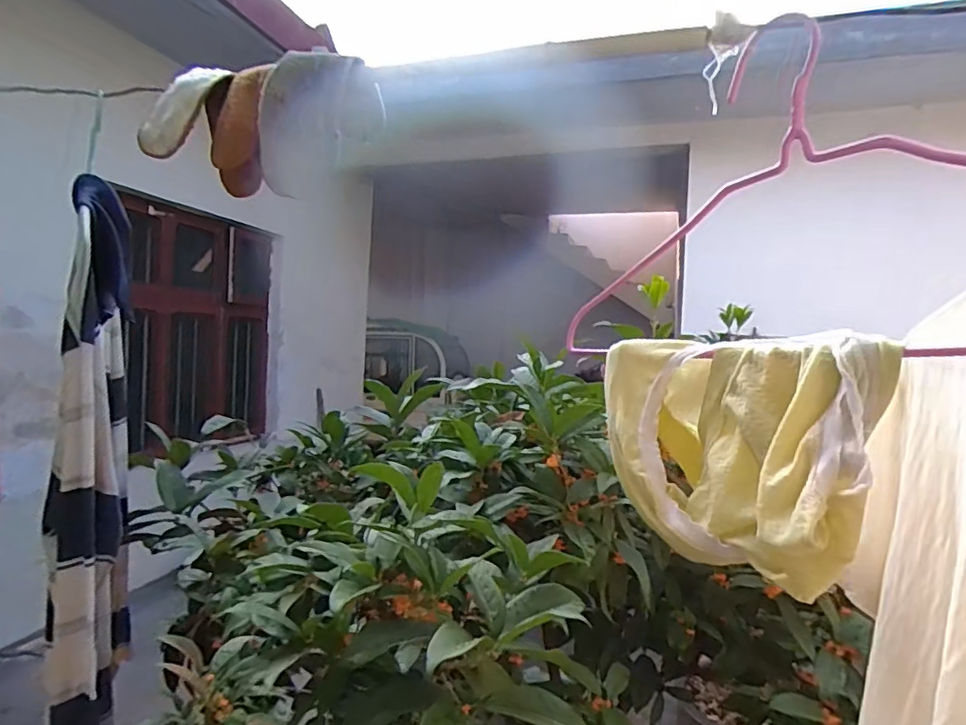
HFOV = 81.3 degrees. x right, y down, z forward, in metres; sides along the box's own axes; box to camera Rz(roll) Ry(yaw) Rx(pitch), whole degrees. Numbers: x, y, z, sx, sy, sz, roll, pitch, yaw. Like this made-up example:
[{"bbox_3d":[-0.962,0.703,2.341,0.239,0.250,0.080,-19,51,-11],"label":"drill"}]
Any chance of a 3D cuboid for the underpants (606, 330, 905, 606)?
[{"bbox_3d":[0.153,0.056,0.380,0.064,0.139,0.202,1,2,-23],"label":"underpants"}]

